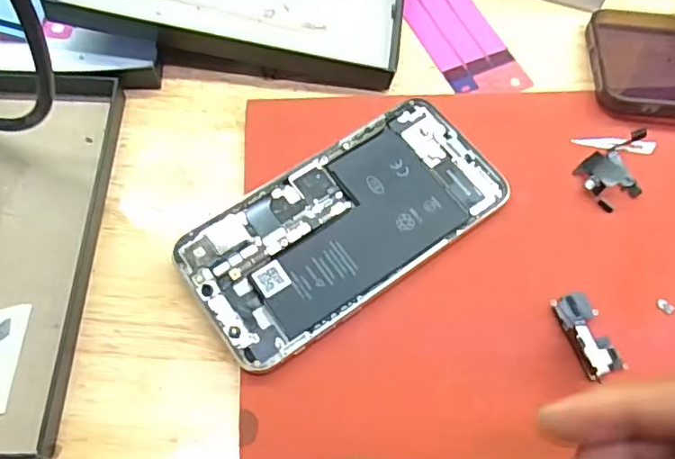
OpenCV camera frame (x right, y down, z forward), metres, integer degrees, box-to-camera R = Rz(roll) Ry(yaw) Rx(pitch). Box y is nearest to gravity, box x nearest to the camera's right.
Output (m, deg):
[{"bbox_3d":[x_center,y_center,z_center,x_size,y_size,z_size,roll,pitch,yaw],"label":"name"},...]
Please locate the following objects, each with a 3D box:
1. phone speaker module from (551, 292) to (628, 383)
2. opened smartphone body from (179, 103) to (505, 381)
[{"bbox_3d":[0.103,0.043,0.242,0.017,0.004,0.035,-17,69,-8],"label":"phone speaker module"},{"bbox_3d":[0.004,-0.003,0.260,0.140,0.011,0.069,-33,72,-14],"label":"opened smartphone body"}]

